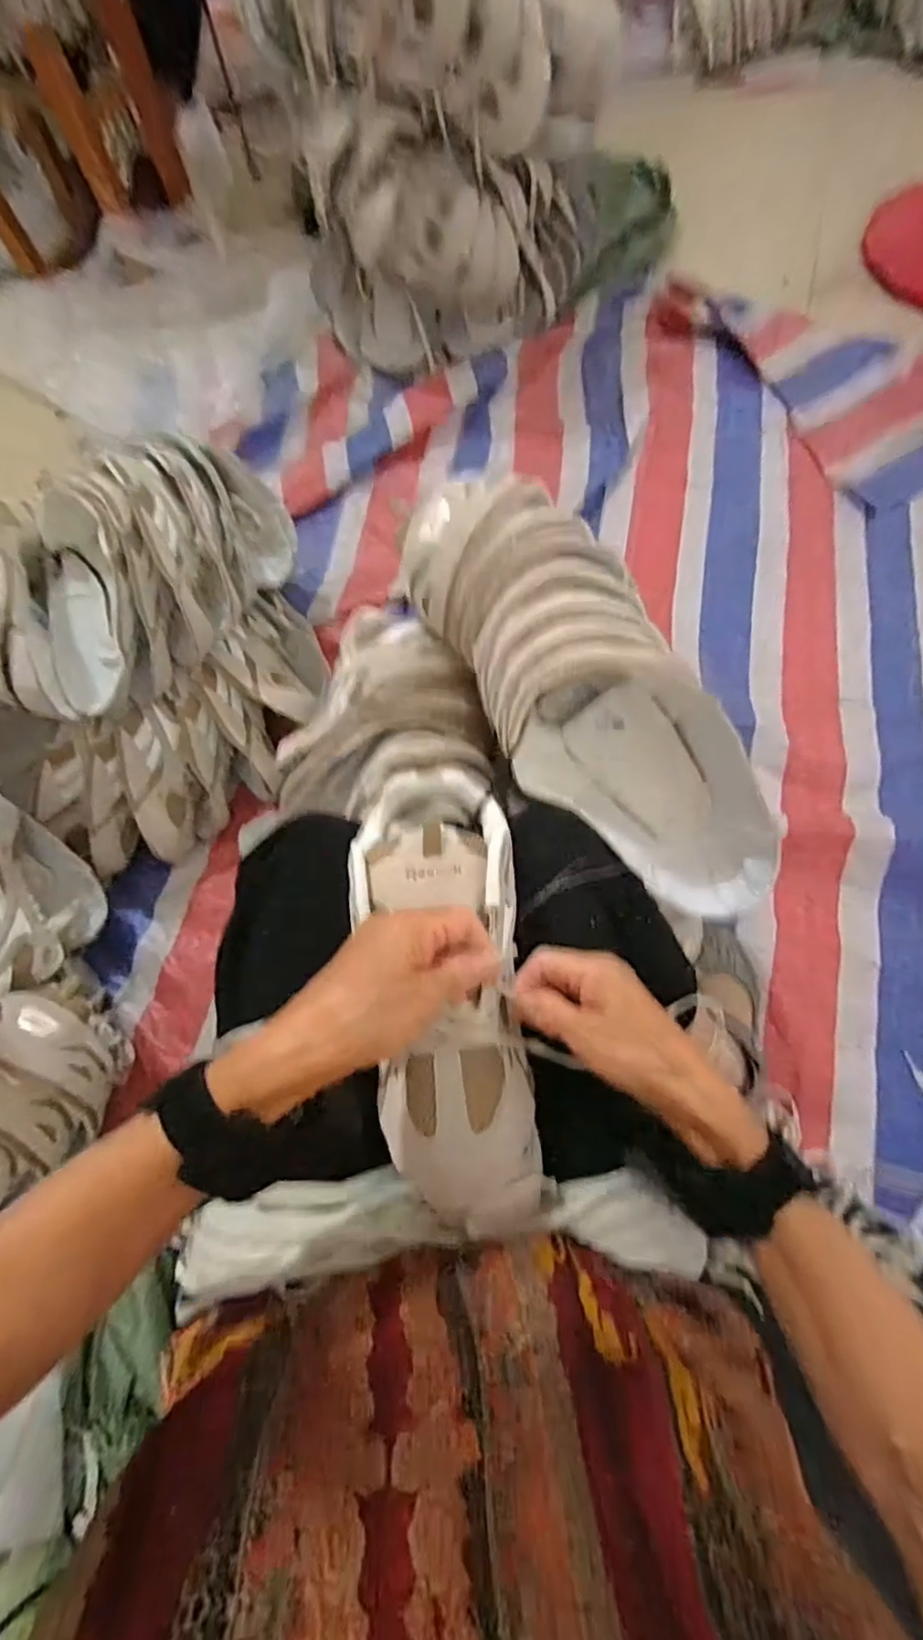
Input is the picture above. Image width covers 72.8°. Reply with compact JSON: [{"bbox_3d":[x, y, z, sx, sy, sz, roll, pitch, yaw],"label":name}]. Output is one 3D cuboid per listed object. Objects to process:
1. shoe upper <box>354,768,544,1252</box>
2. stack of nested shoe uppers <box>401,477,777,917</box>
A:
[{"bbox_3d":[-0.013,0.096,0.389,0.105,0.058,0.272,-8,71,-2],"label":"shoe upper"},{"bbox_3d":[0.106,-0.112,0.518,0.179,0.130,0.441,-36,89,-11],"label":"stack of nested shoe uppers"}]

